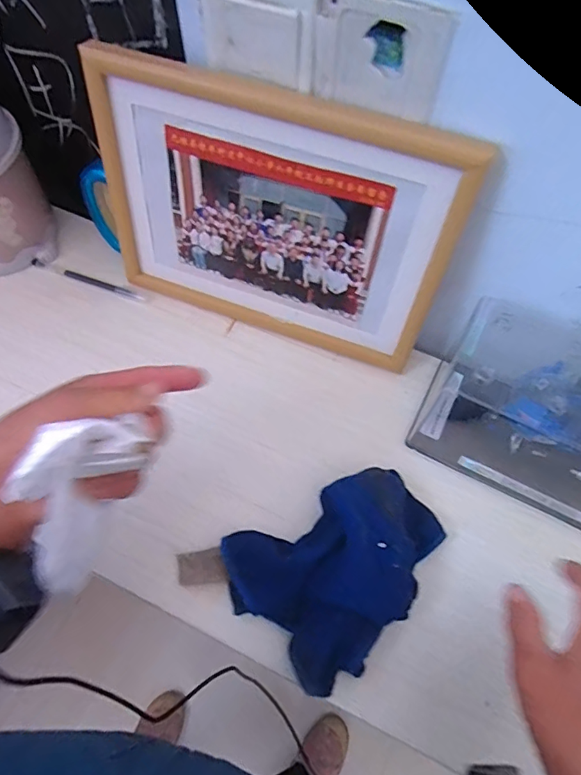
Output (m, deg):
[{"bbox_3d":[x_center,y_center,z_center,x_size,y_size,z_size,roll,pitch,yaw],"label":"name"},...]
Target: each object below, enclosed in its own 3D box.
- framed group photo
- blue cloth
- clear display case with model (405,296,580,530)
[{"bbox_3d":[-0.016,-0.141,0.451,0.312,0.232,0.021,20,52,8],"label":"framed group photo"},{"bbox_3d":[0.045,0.149,0.399,0.170,0.064,0.127,-22,65,-13],"label":"blue cloth"},{"bbox_3d":[0.249,0.040,0.437,0.250,0.111,0.126,26,64,12],"label":"clear display case with model"}]

